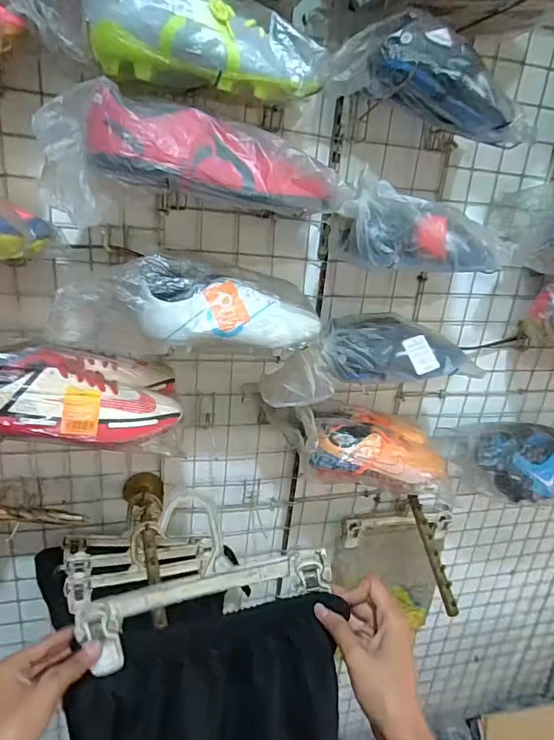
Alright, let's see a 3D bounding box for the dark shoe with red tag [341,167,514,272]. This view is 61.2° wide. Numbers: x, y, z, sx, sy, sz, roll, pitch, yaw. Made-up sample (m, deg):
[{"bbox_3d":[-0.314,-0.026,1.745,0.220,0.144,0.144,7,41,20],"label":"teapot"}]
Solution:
[{"bbox_3d":[0.199,-0.192,0.637,0.215,0.097,0.110,-4,24,-26],"label":"dark shoe with red tag"}]

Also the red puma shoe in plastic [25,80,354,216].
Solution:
[{"bbox_3d":[-0.084,-0.235,0.512,0.313,0.092,0.102,-2,23,-22],"label":"red puma shoe in plastic"}]

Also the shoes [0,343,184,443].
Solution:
[{"bbox_3d":[-0.262,0.009,0.598,0.262,0.099,0.156,0,22,-17],"label":"shoes"}]

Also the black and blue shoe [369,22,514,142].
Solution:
[{"bbox_3d":[0.198,-0.335,0.542,0.168,0.078,0.070,25,18,-11],"label":"black and blue shoe"}]

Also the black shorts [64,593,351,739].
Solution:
[{"bbox_3d":[-0.066,0.397,0.464,0.257,0.357,0.090,4,21,-6],"label":"black shorts"}]

